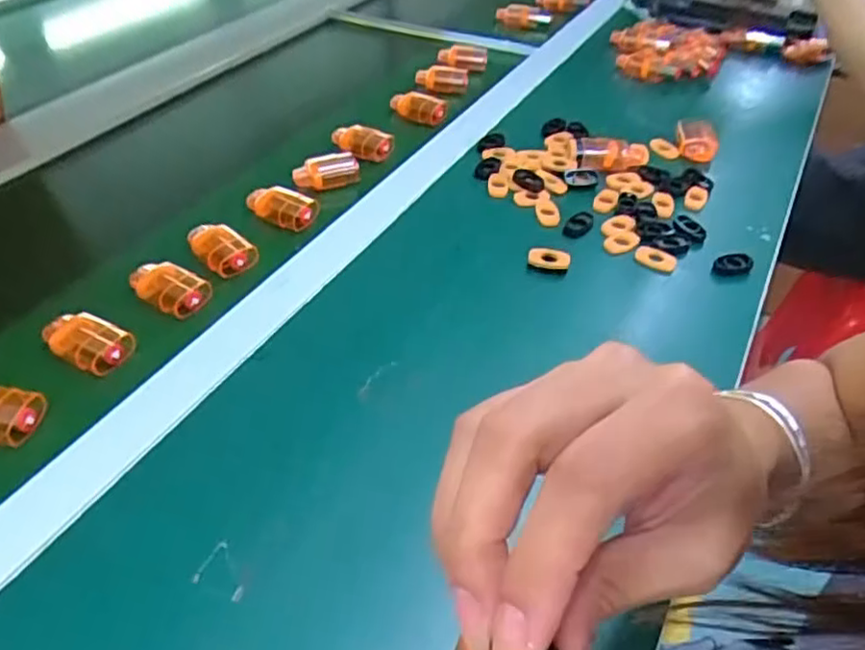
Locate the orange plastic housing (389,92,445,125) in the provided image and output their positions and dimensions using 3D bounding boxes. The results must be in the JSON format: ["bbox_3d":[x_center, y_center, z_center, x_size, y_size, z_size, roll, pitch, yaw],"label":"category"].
[{"bbox_3d":[-0.015,-0.236,0.706,0.061,0.027,0.022,28,50,25],"label":"orange plastic housing"}]

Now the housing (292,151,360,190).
[{"bbox_3d":[-0.099,-0.140,0.610,0.058,0.029,0.027,-14,46,-16],"label":"housing"}]

